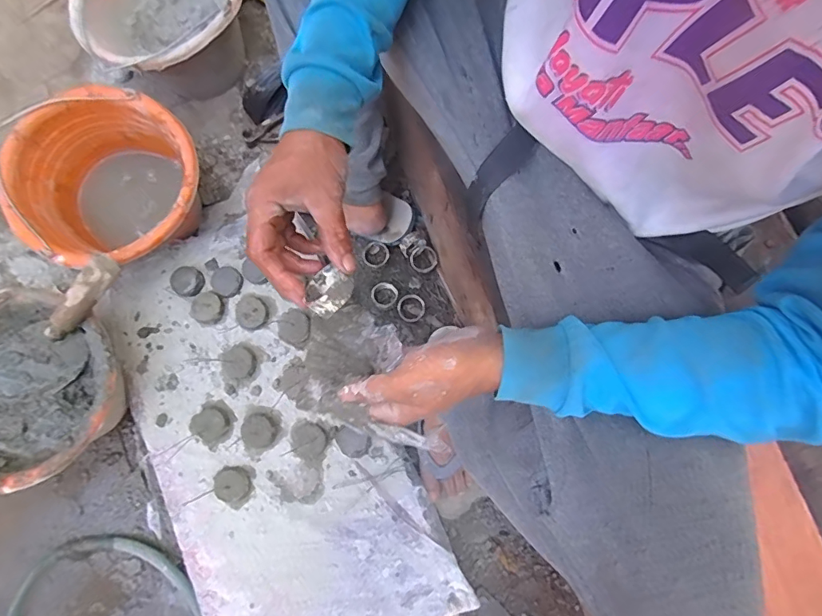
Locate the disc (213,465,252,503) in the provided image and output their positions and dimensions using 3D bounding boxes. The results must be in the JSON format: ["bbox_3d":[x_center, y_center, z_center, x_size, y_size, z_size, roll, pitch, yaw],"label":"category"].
[{"bbox_3d":[-0.244,0.241,0.652,0.041,0.022,0.047,-20,80,-2],"label":"disc"}]

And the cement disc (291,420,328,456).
[{"bbox_3d":[-0.144,0.182,0.669,0.041,0.014,0.051,-41,81,-6],"label":"cement disc"}]

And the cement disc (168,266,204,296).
[{"bbox_3d":[-0.332,-0.040,0.705,0.050,0.015,0.043,26,82,6],"label":"cement disc"}]

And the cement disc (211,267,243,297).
[{"bbox_3d":[-0.273,-0.039,0.708,0.041,0.014,0.044,0,80,1],"label":"cement disc"}]

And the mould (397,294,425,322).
[{"bbox_3d":[0.001,-0.001,0.762,0.045,0.015,0.043,0,78,-1],"label":"mould"}]

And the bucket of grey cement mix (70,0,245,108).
[{"bbox_3d":[-0.375,-0.456,0.779,0.254,0.174,0.228,-36,80,-8],"label":"bucket of grey cement mix"}]

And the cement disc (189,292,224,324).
[{"bbox_3d":[-0.299,0.000,0.701,0.046,0.024,0.043,0,80,1],"label":"cement disc"}]

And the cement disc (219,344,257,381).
[{"bbox_3d":[-0.250,0.078,0.686,0.052,0.022,0.049,0,80,1],"label":"cement disc"}]

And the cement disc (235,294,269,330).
[{"bbox_3d":[-0.235,0.006,0.698,0.046,0.020,0.051,-41,81,-6],"label":"cement disc"}]

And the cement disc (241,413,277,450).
[{"bbox_3d":[-0.215,0.172,0.666,0.046,0.023,0.050,0,80,1],"label":"cement disc"}]

